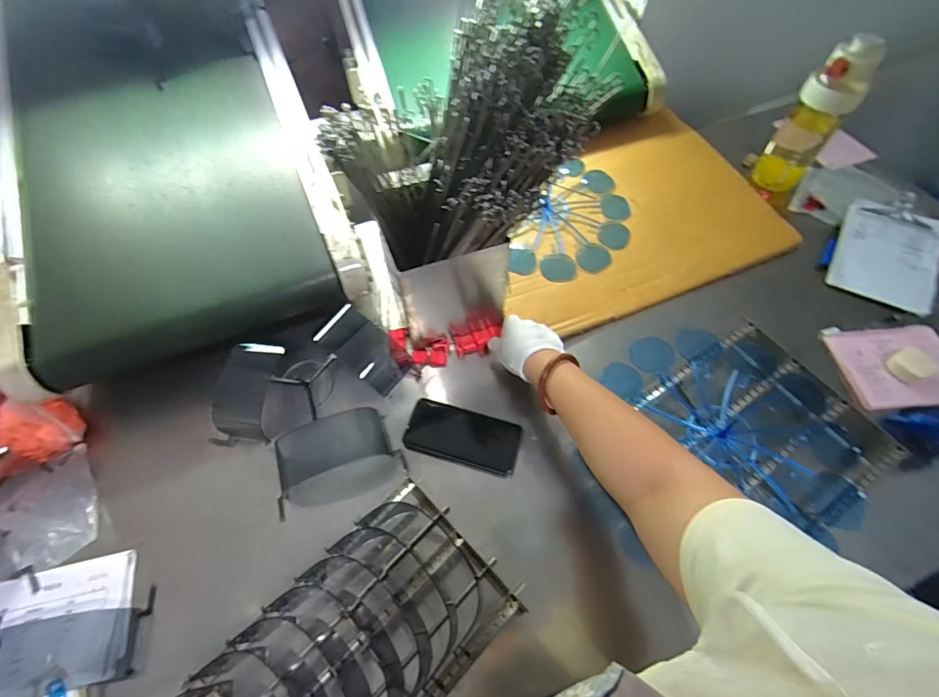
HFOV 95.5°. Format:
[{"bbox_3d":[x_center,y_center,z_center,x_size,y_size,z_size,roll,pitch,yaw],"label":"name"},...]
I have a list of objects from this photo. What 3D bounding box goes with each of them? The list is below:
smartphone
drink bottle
[{"bbox_3d":[-0.009,0.124,0.611,0.161,0.009,0.074,13,69,14],"label":"smartphone"},{"bbox_3d":[0.620,-0.408,0.768,0.090,0.244,0.065,33,65,18],"label":"drink bottle"}]

